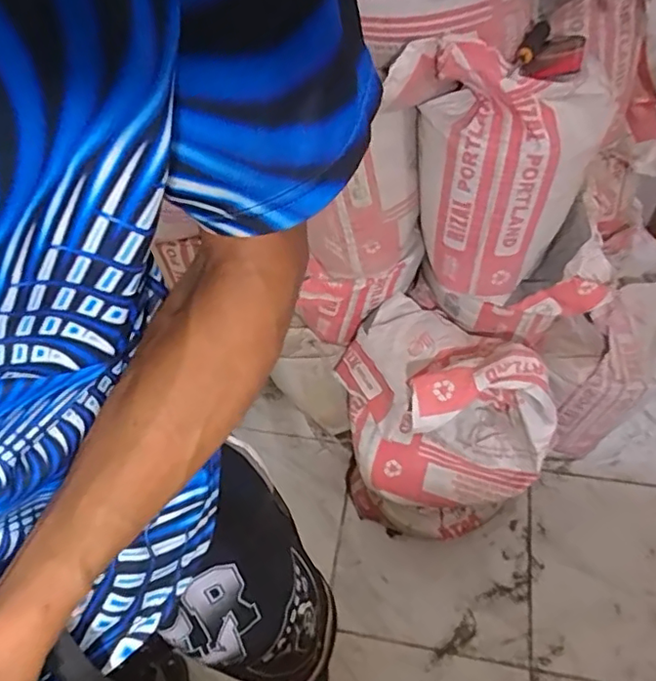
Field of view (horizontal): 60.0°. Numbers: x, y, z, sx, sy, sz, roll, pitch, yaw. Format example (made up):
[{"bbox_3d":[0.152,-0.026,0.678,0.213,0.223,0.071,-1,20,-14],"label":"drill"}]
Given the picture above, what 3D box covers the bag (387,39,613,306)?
[{"bbox_3d":[0.250,-0.244,0.843,0.226,0.367,0.150,24,60,22],"label":"bag"}]

